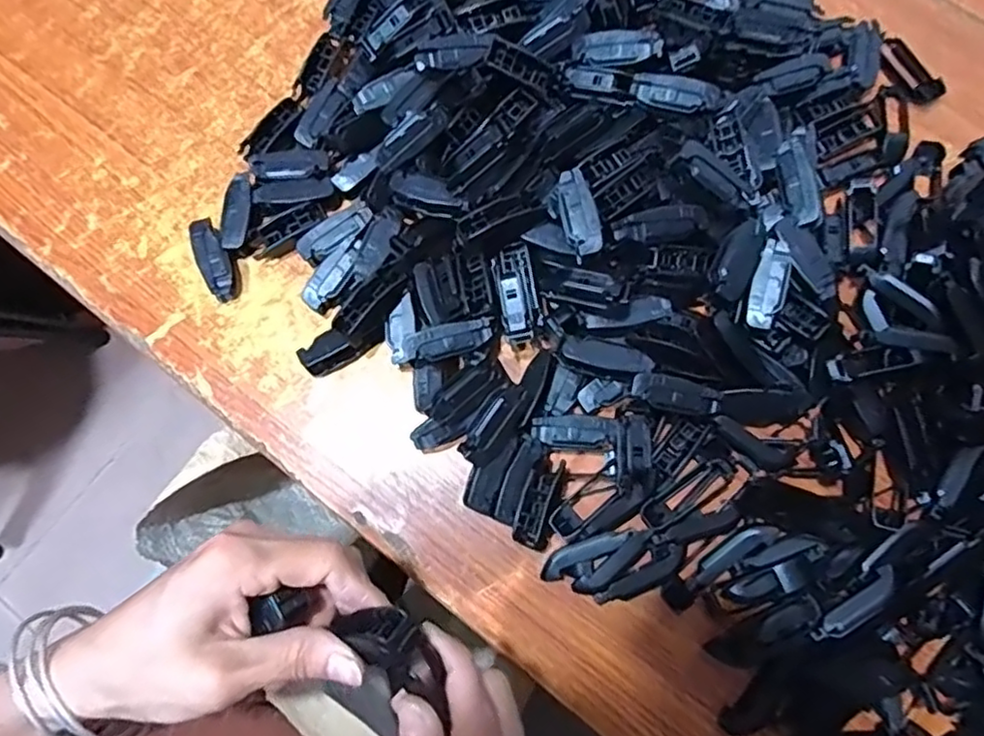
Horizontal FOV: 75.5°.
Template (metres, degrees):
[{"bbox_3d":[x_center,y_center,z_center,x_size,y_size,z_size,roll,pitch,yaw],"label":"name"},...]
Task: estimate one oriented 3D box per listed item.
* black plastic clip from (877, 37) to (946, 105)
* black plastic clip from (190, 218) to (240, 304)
[{"bbox_3d":[0.262,-0.187,0.395,0.020,0.008,0.048,-30,80,-5],"label":"black plastic clip"},{"bbox_3d":[-0.166,-0.064,0.380,0.017,0.012,0.050,-21,94,-3],"label":"black plastic clip"}]

